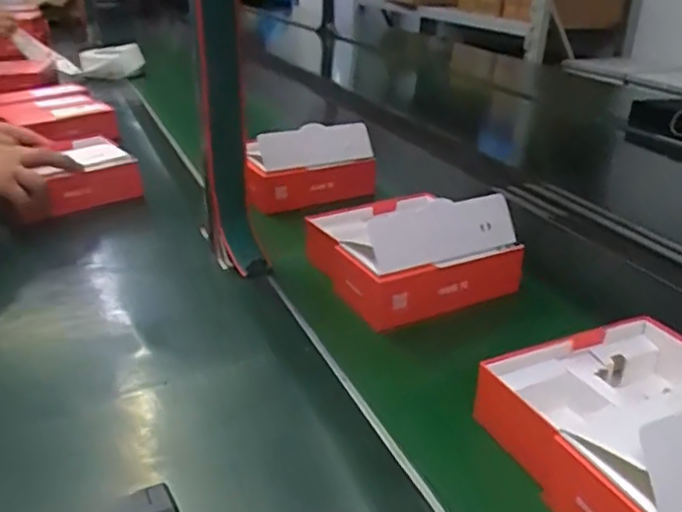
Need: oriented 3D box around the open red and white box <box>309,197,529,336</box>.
[{"bbox_3d":[0.070,-0.020,0.725,0.188,0.096,0.189,-12,27,-24],"label":"open red and white box"}]

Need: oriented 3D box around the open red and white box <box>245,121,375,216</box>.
[{"bbox_3d":[-0.041,-0.131,0.951,0.195,0.104,0.070,-11,26,-21],"label":"open red and white box"}]

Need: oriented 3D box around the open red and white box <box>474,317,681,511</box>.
[{"bbox_3d":[0.220,0.104,0.455,0.180,0.096,0.190,-10,26,-19],"label":"open red and white box"}]

